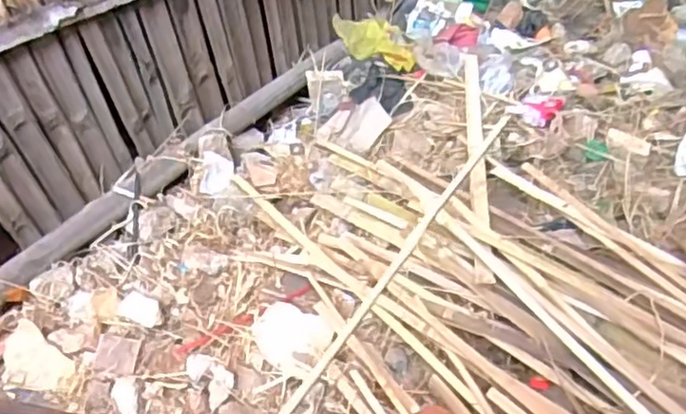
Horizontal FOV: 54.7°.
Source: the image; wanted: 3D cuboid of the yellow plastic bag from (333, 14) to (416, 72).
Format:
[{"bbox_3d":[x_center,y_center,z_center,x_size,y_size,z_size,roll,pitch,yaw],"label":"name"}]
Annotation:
[{"bbox_3d":[0.061,-0.331,1.325,0.108,0.031,0.193,-17,46,-12],"label":"yellow plastic bag"}]

